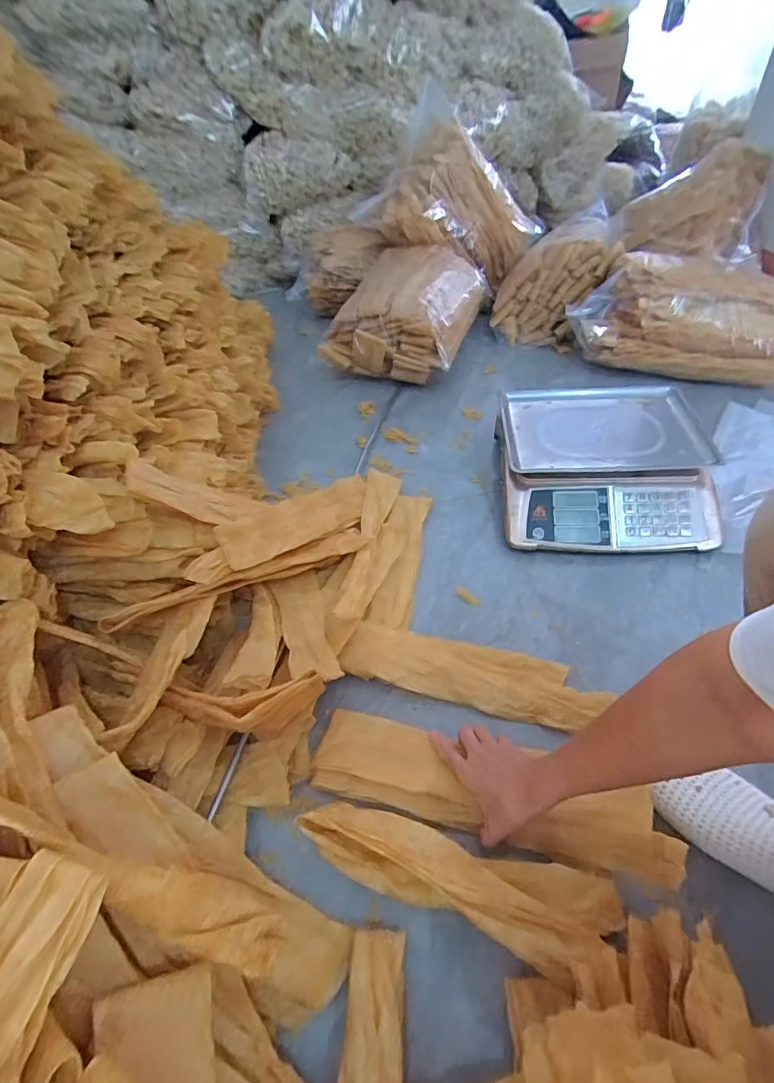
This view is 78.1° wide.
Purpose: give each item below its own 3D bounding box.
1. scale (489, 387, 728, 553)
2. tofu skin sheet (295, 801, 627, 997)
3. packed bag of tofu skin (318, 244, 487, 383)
[{"bbox_3d":[0.375,-0.135,0.852,0.326,0.117,0.323,0,48,6],"label":"scale"},{"bbox_3d":[0.065,0.336,0.480,0.315,0.027,0.086,11,50,16],"label":"tofu skin sheet"},{"bbox_3d":[0.060,-0.606,1.227,0.323,0.174,0.404,13,51,18],"label":"packed bag of tofu skin"}]

